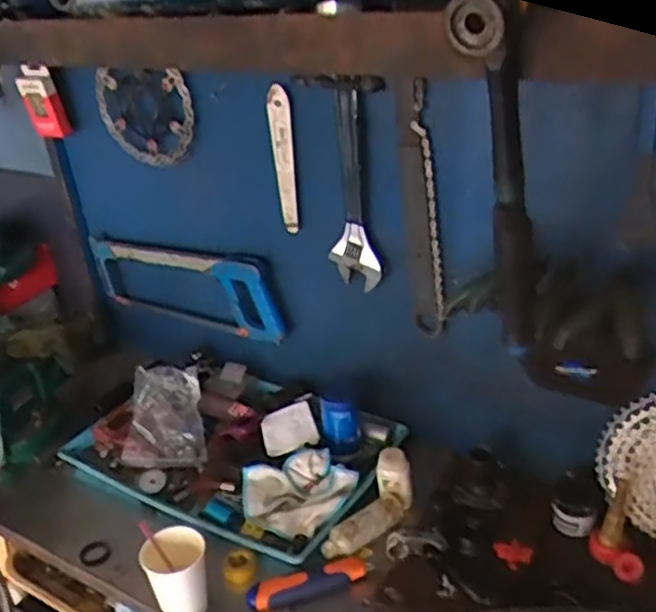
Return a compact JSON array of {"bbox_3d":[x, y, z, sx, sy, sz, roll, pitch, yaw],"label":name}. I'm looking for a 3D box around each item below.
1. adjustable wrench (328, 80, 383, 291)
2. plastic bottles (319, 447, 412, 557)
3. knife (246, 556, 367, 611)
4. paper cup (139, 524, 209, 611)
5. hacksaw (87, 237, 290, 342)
[{"bbox_3d":[0.038,-0.137,0.871,0.076,0.279,0.013,23,44,22],"label":"adjustable wrench"},{"bbox_3d":[0.051,0.247,0.878,0.056,0.078,0.145,21,37,40],"label":"plastic bottles"},{"bbox_3d":[-0.025,0.322,0.821,0.138,0.027,0.035,-8,27,-6],"label":"knife"},{"bbox_3d":[-0.170,0.302,0.794,0.066,0.077,0.066,-4,27,2],"label":"paper cup"},{"bbox_3d":[-0.237,-0.031,1.149,0.379,0.134,0.020,12,32,29],"label":"hacksaw"}]

